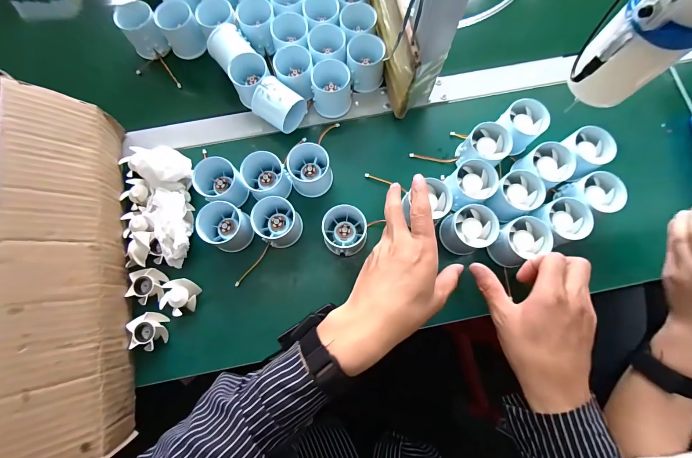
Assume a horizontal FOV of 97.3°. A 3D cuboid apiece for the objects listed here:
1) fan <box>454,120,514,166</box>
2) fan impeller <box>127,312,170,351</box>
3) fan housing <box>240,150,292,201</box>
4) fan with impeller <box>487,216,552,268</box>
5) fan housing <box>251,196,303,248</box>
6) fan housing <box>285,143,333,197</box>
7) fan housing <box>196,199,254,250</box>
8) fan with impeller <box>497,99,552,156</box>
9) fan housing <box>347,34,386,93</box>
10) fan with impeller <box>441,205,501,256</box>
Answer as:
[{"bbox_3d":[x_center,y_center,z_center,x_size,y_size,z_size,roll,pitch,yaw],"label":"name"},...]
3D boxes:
[{"bbox_3d":[0.177,-0.102,0.395,0.053,0.044,0.052,0,76,1],"label":"fan"},{"bbox_3d":[-0.233,0.122,0.361,0.038,0.019,0.041,-14,77,-3],"label":"fan impeller"},{"bbox_3d":[-0.100,-0.067,0.388,0.051,0.047,0.051,0,76,1],"label":"fan housing"},{"bbox_3d":[0.206,0.016,0.365,0.050,0.046,0.049,0,76,1],"label":"fan with impeller"},{"bbox_3d":[-0.085,-0.010,0.378,0.053,0.049,0.057,0,76,1],"label":"fan housing"},{"bbox_3d":[-0.046,-0.077,0.387,0.053,0.052,0.054,0,76,1],"label":"fan housing"},{"bbox_3d":[-0.145,-0.003,0.372,0.056,0.045,0.050,33,79,8],"label":"fan housing"},{"bbox_3d":[0.228,-0.134,0.401,0.052,0.042,0.051,0,76,1],"label":"fan with impeller"},{"bbox_3d":[0.027,-0.228,0.423,0.051,0.046,0.055,0,76,1],"label":"fan housing"},{"bbox_3d":[0.150,0.001,0.373,0.052,0.054,0.052,0,76,1],"label":"fan with impeller"}]

